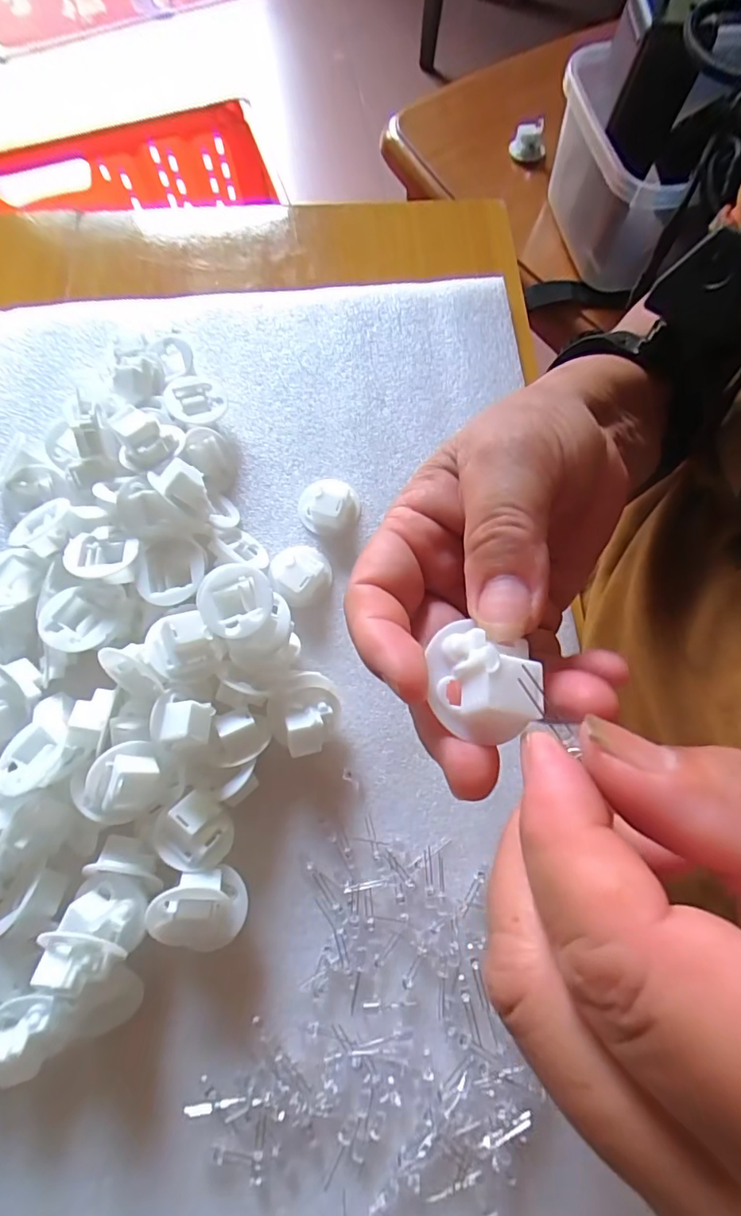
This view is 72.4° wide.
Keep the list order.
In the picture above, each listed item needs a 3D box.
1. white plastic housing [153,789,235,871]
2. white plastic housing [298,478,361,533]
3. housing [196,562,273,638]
[{"bbox_3d":[-0.075,0.096,0.213,0.029,0.014,0.029,0,74,-1],"label":"white plastic housing"},{"bbox_3d":[-0.023,-0.059,0.274,0.032,0.016,0.031,0,74,-1],"label":"white plastic housing"},{"bbox_3d":[-0.061,-0.003,0.229,0.033,0.011,0.034,0,74,-1],"label":"housing"}]

